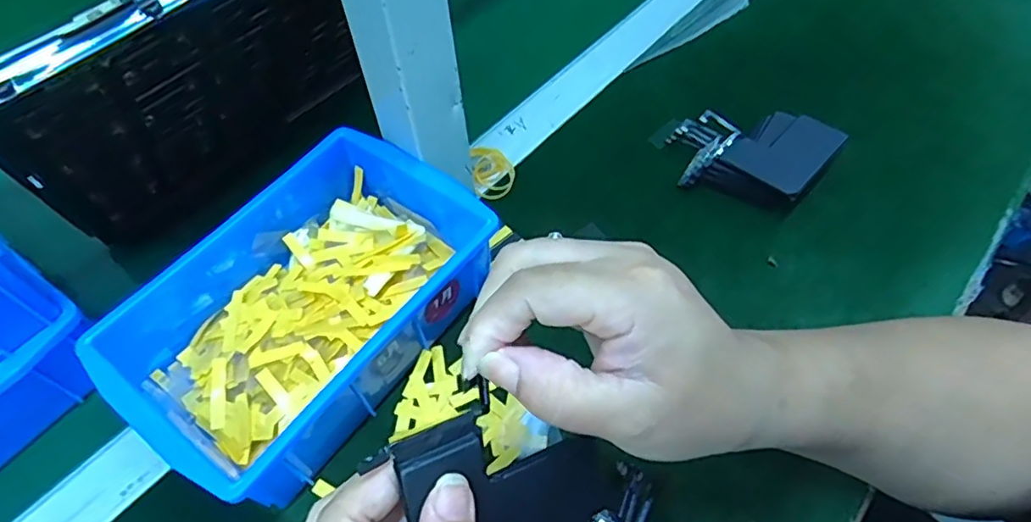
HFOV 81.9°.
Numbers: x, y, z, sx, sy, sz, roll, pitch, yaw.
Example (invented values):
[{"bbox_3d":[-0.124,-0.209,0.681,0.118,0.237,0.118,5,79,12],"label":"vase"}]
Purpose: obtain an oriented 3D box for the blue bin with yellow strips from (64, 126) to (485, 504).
[{"bbox_3d":[-0.126,0.022,0.352,0.154,0.066,0.201,31,61,22],"label":"blue bin with yellow strips"}]

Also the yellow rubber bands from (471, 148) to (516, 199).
[{"bbox_3d":[-0.018,-0.068,0.444,0.031,0.007,0.048,-14,55,-7],"label":"yellow rubber bands"}]

